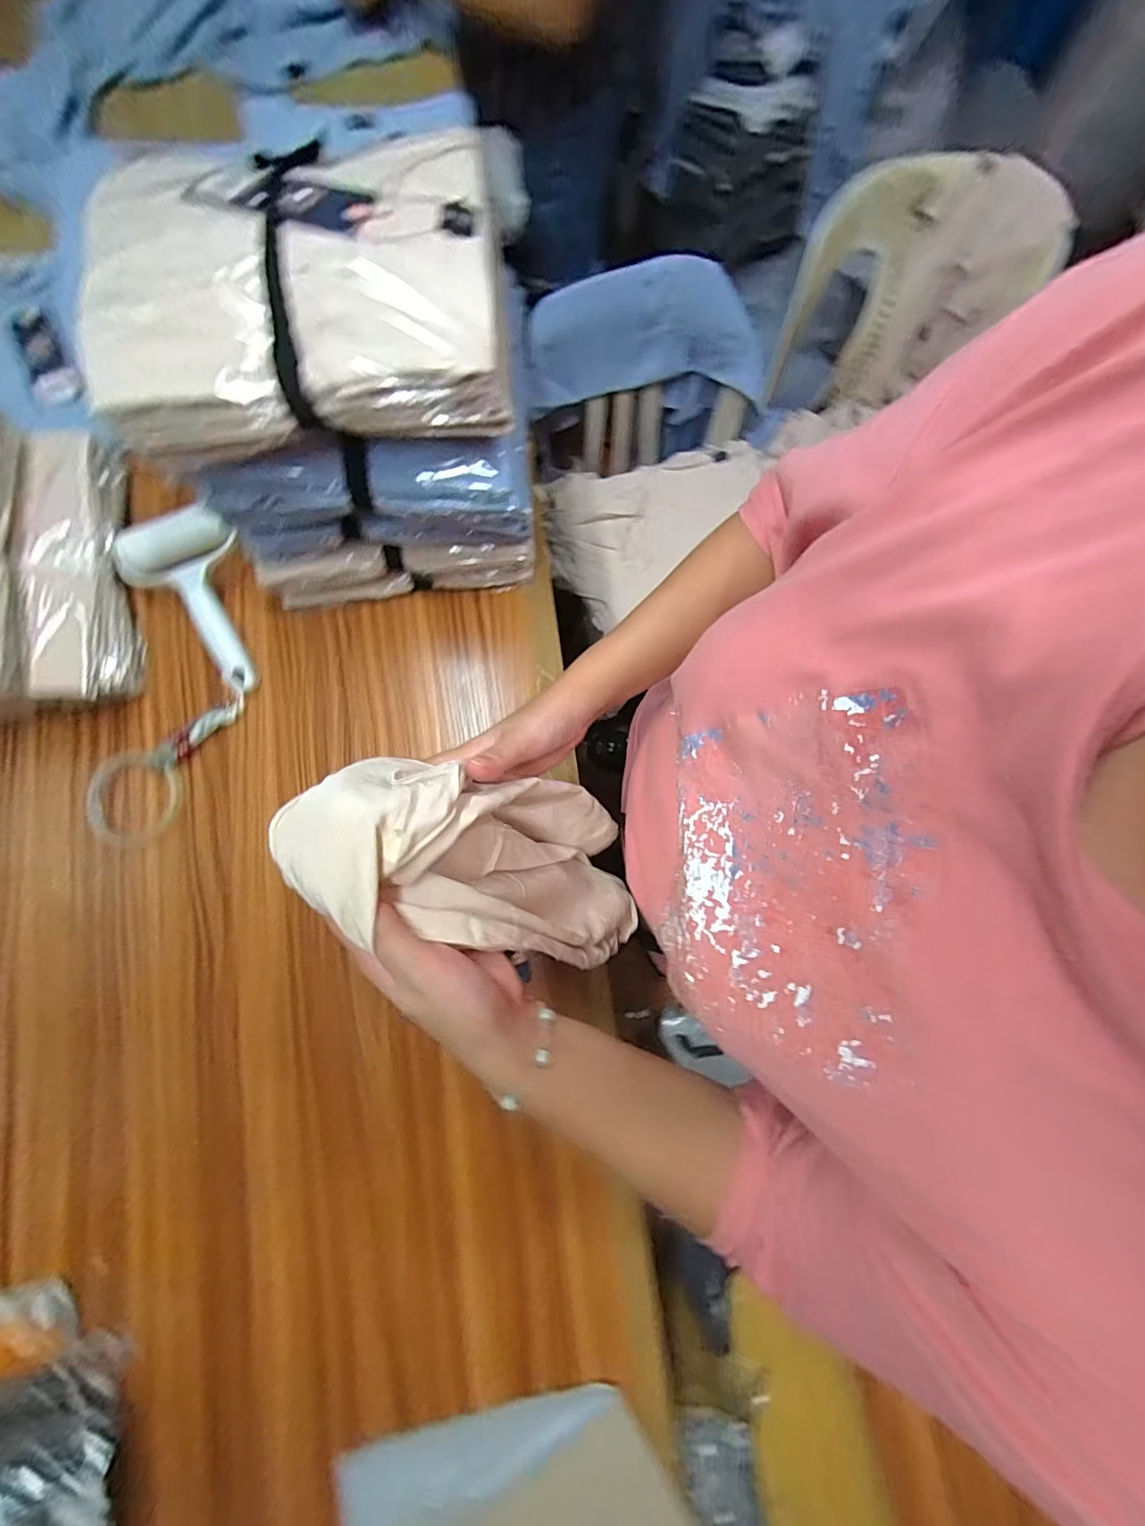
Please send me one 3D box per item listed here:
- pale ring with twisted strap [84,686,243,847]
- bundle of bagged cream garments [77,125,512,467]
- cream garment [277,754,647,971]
[{"bbox_3d":[-0.399,-0.005,0.513,0.077,0.012,0.177,30,81,4],"label":"pale ring with twisted strap"},{"bbox_3d":[-0.181,-0.317,0.347,0.255,0.054,0.204,-8,80,-3],"label":"bundle of bagged cream garments"},{"bbox_3d":[-0.040,0.069,0.362,0.081,0.282,0.117,2,78,31],"label":"cream garment"}]

